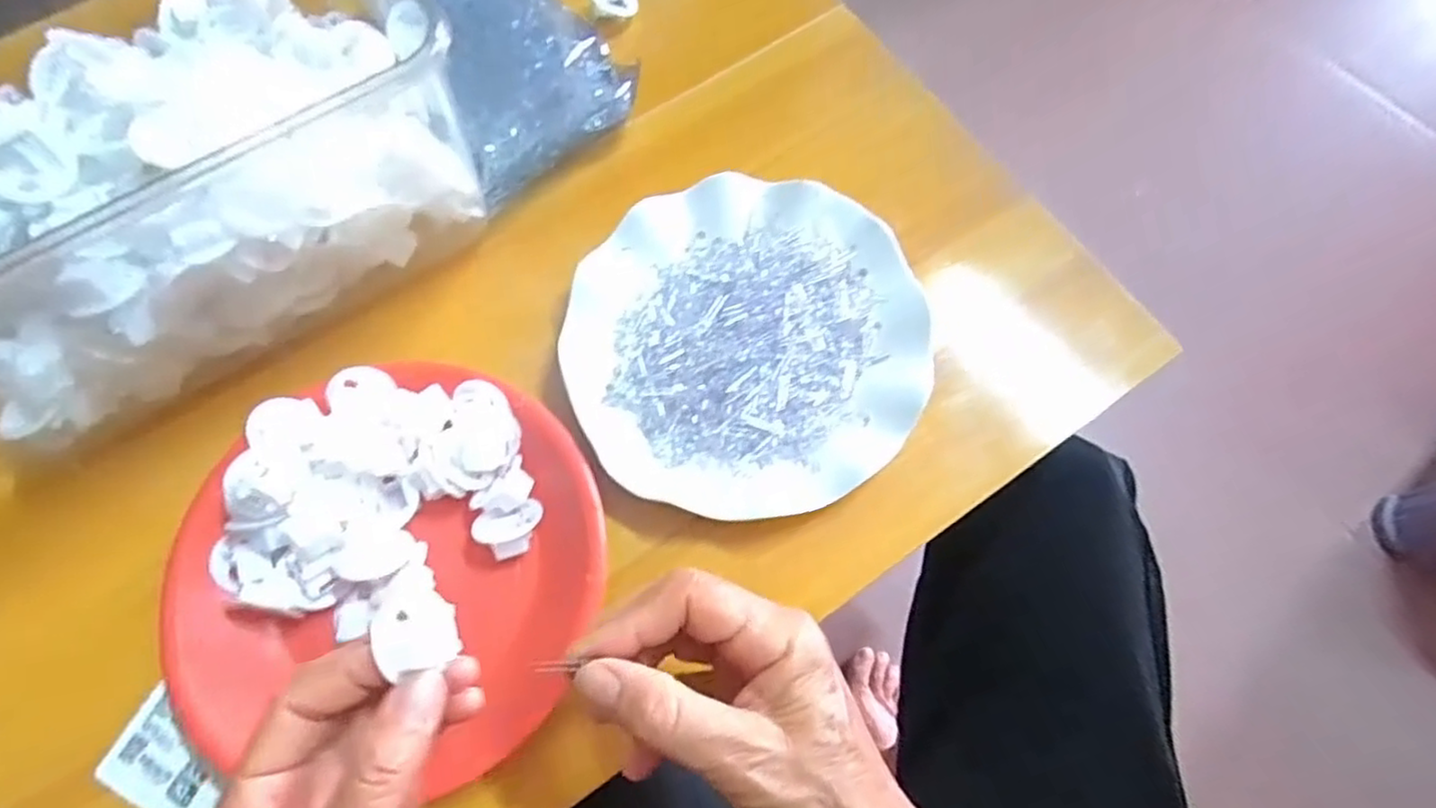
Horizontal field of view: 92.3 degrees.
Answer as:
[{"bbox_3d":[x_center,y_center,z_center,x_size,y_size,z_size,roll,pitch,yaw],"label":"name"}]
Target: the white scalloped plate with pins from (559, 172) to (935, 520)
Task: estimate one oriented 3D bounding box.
[{"bbox_3d":[0.016,-0.036,0.355,0.179,0.018,0.177,0,71,0],"label":"white scalloped plate with pins"}]

